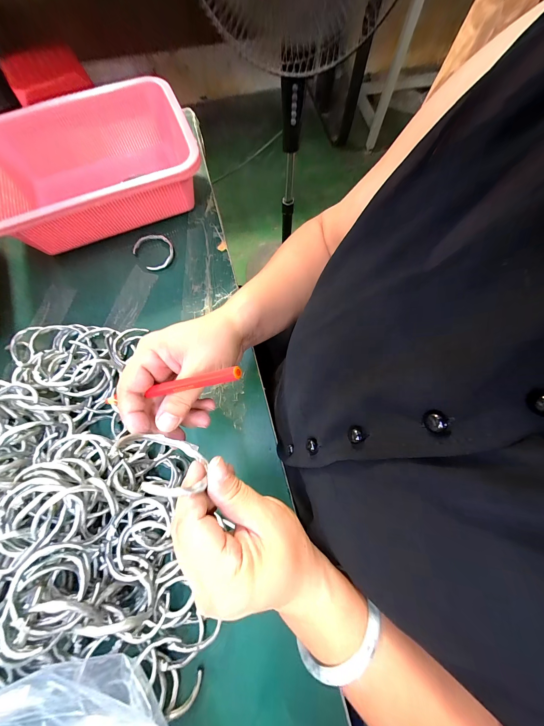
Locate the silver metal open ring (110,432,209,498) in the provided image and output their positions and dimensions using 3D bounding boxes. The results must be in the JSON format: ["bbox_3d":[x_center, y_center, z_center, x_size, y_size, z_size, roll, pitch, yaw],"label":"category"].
[{"bbox_3d":[-0.073,0.064,0.164,0.058,0.062,0.007,15,97,-13],"label":"silver metal open ring"}]

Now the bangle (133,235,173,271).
[{"bbox_3d":[-0.182,-0.175,0.394,0.053,0.007,0.069,-41,76,-11],"label":"bangle"}]

